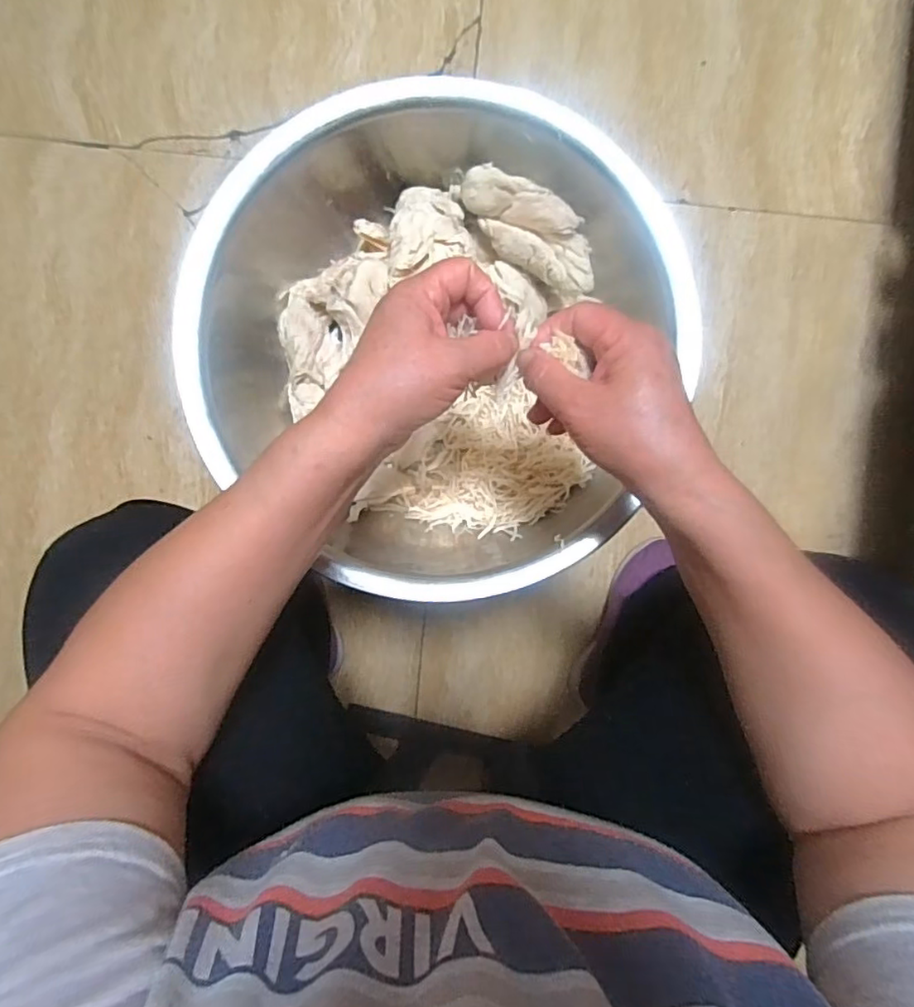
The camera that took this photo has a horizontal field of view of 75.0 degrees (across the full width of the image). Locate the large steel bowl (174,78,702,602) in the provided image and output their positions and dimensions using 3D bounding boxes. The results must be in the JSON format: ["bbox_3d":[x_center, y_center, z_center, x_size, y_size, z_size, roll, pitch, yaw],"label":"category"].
[{"bbox_3d":[-0.021,-0.130,0.484,0.350,0.124,0.349,0,92,0],"label":"large steel bowl"}]

